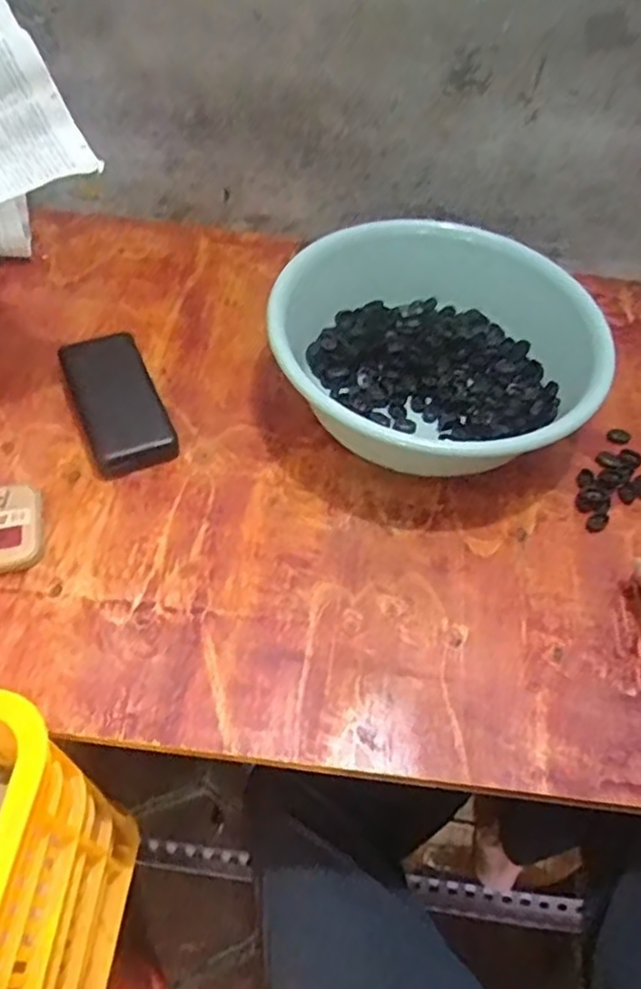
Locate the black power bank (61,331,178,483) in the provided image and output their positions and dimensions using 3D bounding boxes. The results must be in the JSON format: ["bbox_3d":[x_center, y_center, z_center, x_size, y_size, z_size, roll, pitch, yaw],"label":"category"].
[{"bbox_3d":[-0.188,-0.088,0.641,0.077,0.025,0.159,-20,58,-17],"label":"black power bank"}]

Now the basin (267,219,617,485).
[{"bbox_3d":[0.102,-0.123,0.652,0.283,0.114,0.276,2,54,-3],"label":"basin"}]

